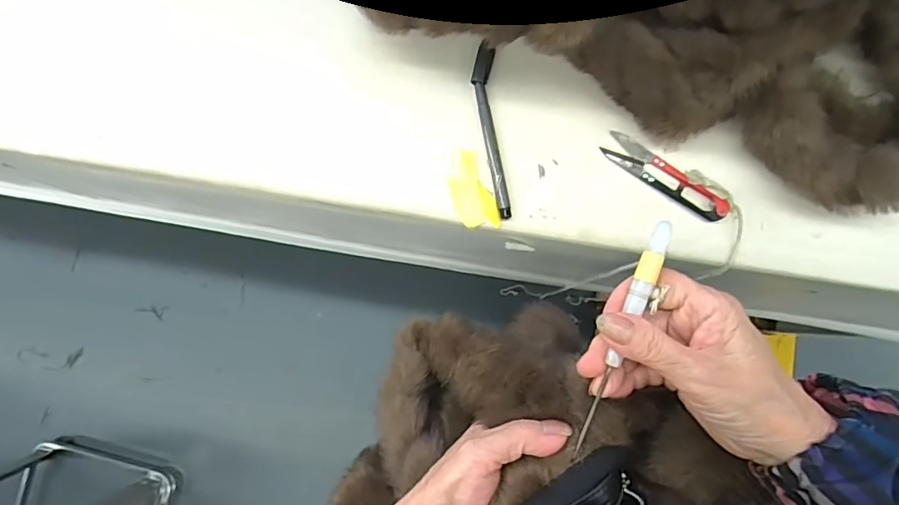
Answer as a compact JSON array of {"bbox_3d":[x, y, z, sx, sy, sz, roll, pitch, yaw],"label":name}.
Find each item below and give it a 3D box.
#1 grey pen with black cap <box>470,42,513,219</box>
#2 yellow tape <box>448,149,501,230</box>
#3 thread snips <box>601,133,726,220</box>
[{"bbox_3d":[0.033,-0.101,0.415,0.020,0.009,0.147,-5,83,5],"label":"grey pen with black cap"},{"bbox_3d":[0.018,-0.050,0.414,0.031,0.006,0.066,-19,82,3],"label":"yellow tape"},{"bbox_3d":[0.169,-0.060,0.398,0.104,0.011,0.023,38,89,8],"label":"thread snips"}]

